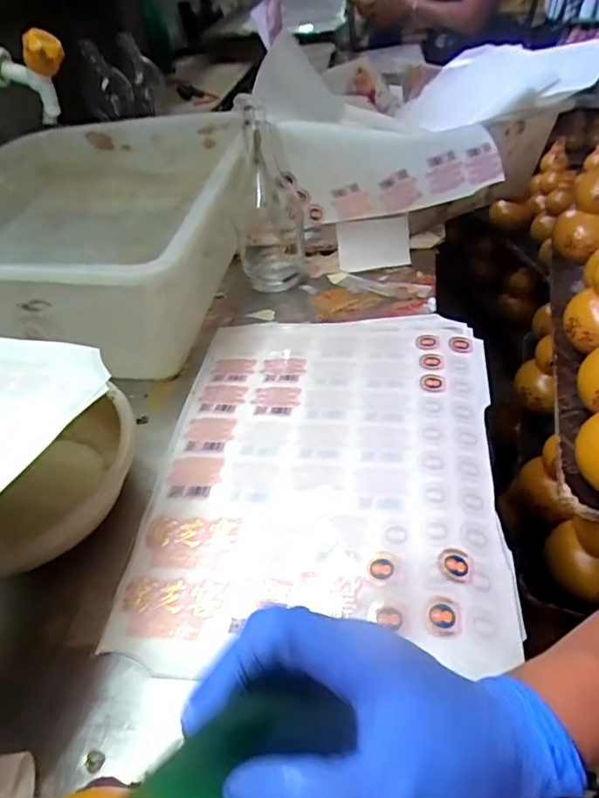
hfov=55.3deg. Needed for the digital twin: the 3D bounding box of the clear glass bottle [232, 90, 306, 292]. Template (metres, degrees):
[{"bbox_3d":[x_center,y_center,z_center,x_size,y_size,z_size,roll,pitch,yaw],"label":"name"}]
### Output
[{"bbox_3d":[-0.050,-0.256,0.715,0.083,0.217,0.073,8,42,16],"label":"clear glass bottle"}]

